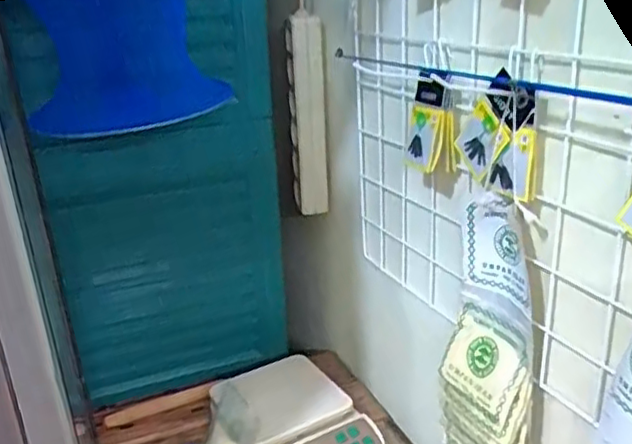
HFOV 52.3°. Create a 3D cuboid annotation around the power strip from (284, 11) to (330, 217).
[{"bbox_3d":[-0.011,-0.133,0.831,0.045,0.253,0.037,-3,21,1],"label":"power strip"}]

